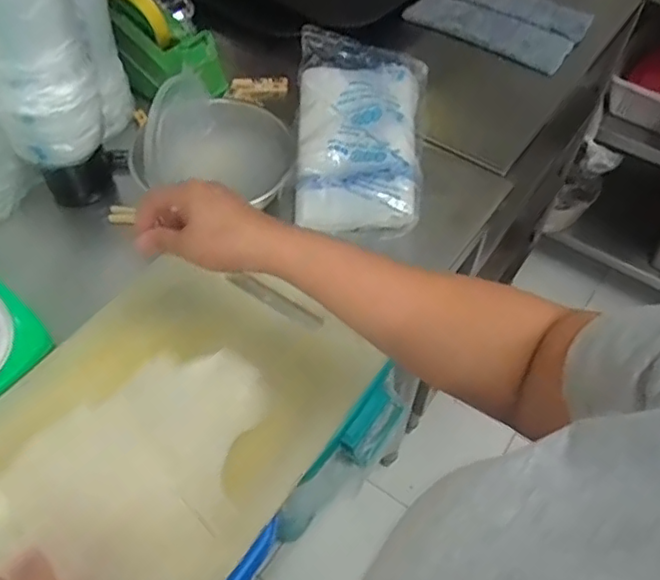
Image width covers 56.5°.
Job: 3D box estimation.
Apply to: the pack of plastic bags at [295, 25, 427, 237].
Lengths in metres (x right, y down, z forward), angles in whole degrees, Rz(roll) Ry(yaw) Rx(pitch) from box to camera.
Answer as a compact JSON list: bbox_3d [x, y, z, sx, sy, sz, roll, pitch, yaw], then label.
[{"bbox_3d":[0.038,-0.212,0.762,0.161,0.048,0.334,4,53,1],"label":"pack of plastic bags"}]

